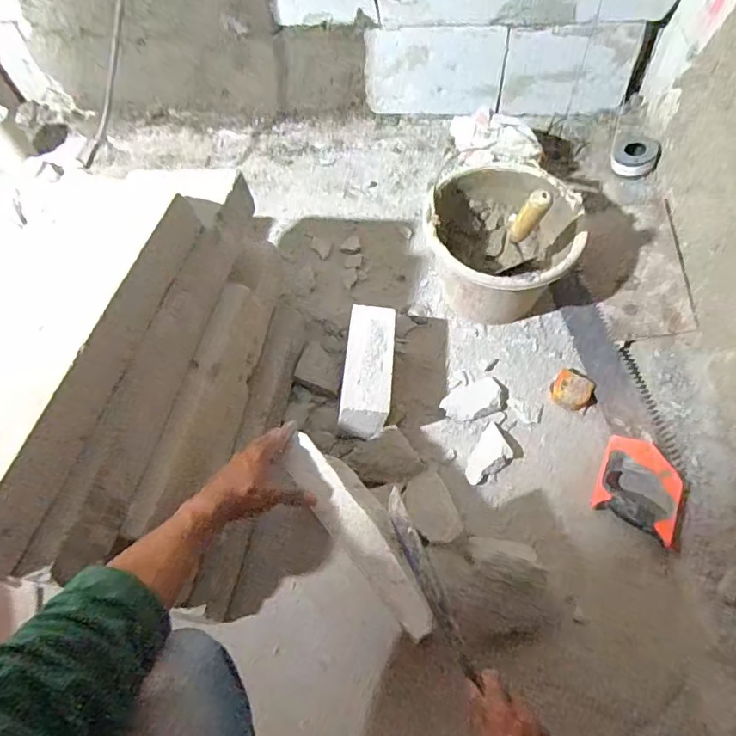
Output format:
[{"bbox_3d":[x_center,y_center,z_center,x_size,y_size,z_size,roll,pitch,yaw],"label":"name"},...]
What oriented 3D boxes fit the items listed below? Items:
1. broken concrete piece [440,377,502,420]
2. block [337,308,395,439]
[{"bbox_3d":[0.183,0.053,0.882,0.107,0.022,0.069,-18,60,-6],"label":"broken concrete piece"},{"bbox_3d":[0.003,0.000,0.847,0.077,0.060,0.225,5,60,7],"label":"block"}]

